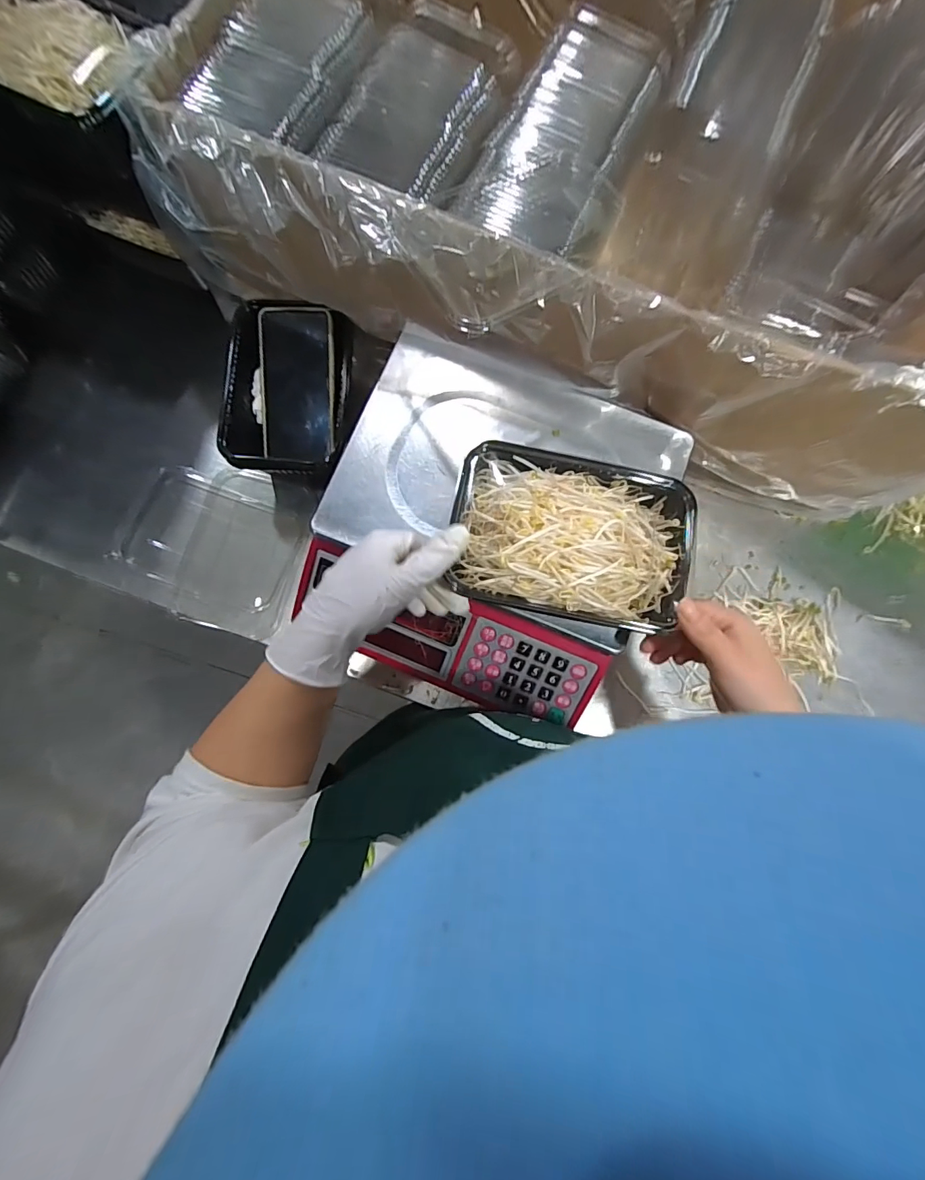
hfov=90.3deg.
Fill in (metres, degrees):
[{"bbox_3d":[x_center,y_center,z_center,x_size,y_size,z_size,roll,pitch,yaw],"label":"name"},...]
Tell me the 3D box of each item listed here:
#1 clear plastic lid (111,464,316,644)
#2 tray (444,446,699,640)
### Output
[{"bbox_3d":[-0.271,-0.051,0.505,0.189,0.028,0.172,13,80,1],"label":"clear plastic lid"},{"bbox_3d":[0.082,-0.041,0.348,0.172,0.030,0.123,9,80,0],"label":"tray"}]

